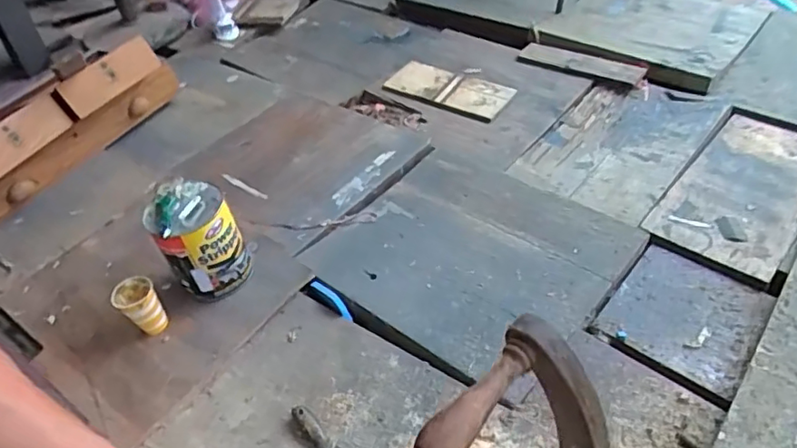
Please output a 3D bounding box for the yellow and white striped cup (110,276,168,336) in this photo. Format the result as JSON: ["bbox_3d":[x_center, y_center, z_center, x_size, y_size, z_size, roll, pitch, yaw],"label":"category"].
[{"bbox_3d":[-0.534,0.174,1.224,0.076,0.114,0.077,-6,43,5],"label":"yellow and white striped cup"}]

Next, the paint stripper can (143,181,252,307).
[{"bbox_3d":[-0.418,0.045,1.268,0.168,0.239,0.161,-2,43,2],"label":"paint stripper can"}]

